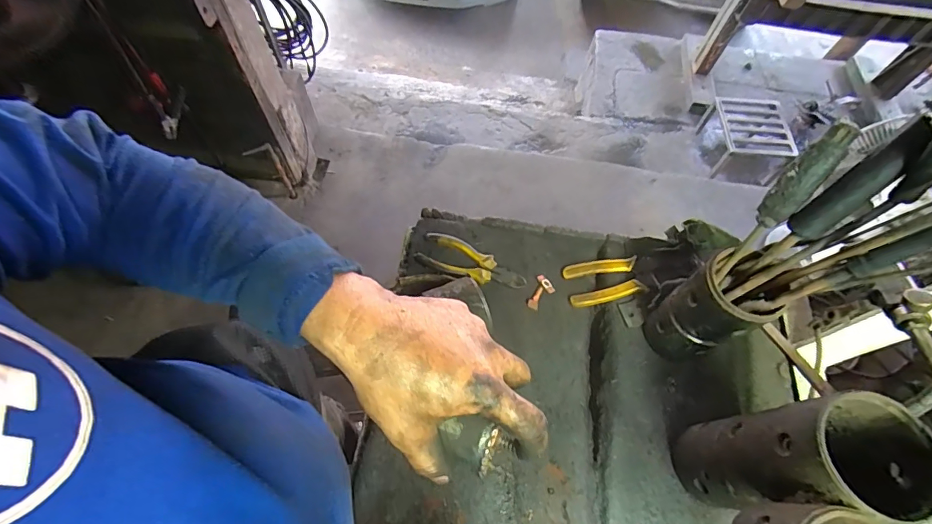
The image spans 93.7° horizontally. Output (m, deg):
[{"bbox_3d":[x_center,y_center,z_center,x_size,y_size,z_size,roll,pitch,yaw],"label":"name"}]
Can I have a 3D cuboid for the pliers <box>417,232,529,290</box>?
[{"bbox_3d":[0.010,0.000,0.623,0.155,0.015,0.048,19,63,7],"label":"pliers"}]

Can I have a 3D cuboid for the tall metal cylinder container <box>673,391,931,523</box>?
[{"bbox_3d":[0.292,0.190,0.416,0.086,0.233,0.080,1,63,-2],"label":"tall metal cylinder container"}]

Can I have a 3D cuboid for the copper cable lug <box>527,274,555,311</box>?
[{"bbox_3d":[0.103,0.044,0.611,0.028,0.008,0.050,34,66,14],"label":"copper cable lug"}]

